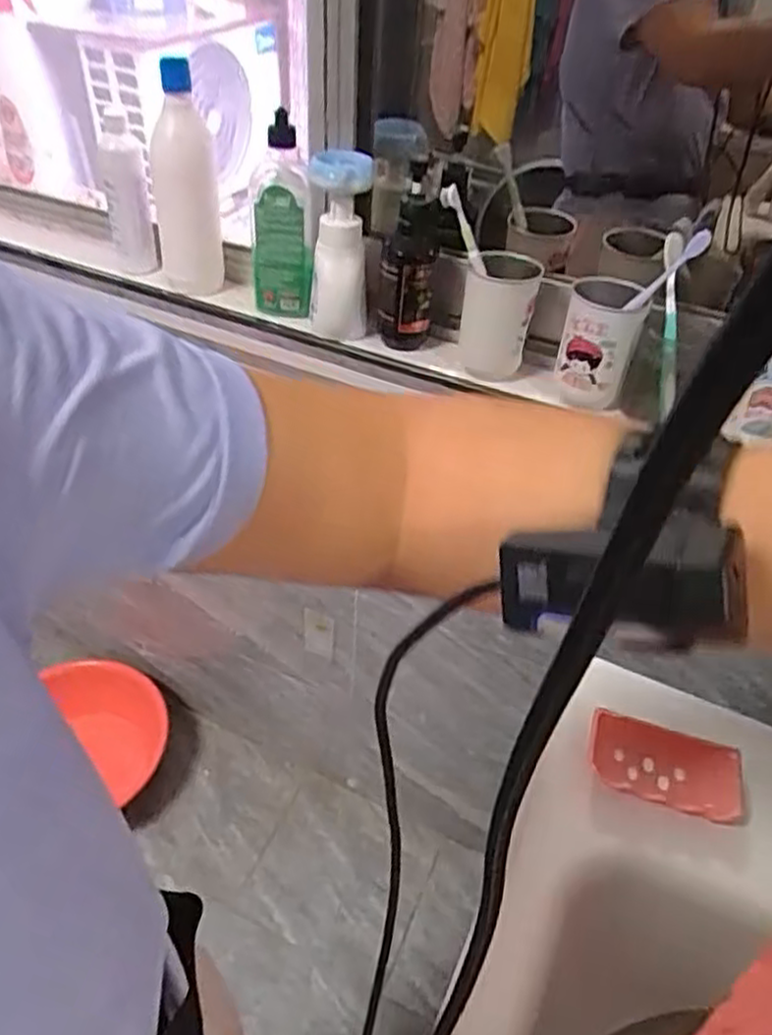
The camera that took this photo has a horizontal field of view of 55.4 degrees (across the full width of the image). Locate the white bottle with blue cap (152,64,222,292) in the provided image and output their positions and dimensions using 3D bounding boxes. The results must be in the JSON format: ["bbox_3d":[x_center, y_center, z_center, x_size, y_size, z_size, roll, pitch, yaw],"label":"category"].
[{"bbox_3d":[-0.239,-0.390,0.871,0.066,0.253,0.059,-13,45,-19],"label":"white bottle with blue cap"}]

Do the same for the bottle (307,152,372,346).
[{"bbox_3d":[-0.054,-0.310,0.858,0.064,0.212,0.056,5,42,-1],"label":"bottle"}]

